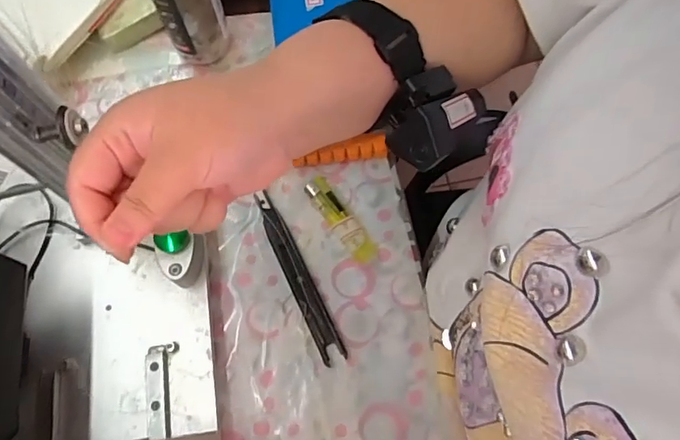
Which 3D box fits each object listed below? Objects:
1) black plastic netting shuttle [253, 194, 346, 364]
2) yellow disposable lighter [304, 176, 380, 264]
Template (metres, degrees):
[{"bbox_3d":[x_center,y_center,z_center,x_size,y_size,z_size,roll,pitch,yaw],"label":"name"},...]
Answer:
[{"bbox_3d":[-0.035,0.041,0.384,0.018,0.004,0.144,-25,71,-8],"label":"black plastic netting shuttle"},{"bbox_3d":[0.001,0.000,0.396,0.020,0.010,0.080,-34,72,-11],"label":"yellow disposable lighter"}]

